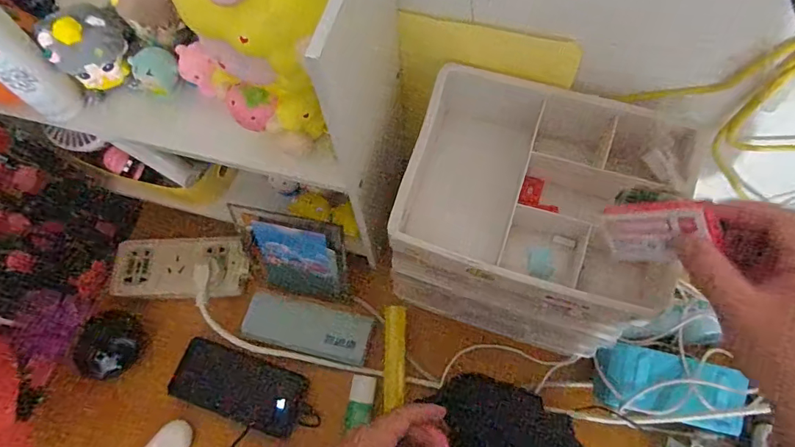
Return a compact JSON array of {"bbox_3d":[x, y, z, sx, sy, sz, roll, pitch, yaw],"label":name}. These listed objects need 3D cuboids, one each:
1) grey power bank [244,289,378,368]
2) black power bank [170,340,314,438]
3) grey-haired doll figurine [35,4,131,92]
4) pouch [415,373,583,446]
[{"bbox_3d":[-0.110,0.128,0.575,0.155,0.011,0.060,13,68,8],"label":"grey power bank"},{"bbox_3d":[-0.192,0.196,0.564,0.163,0.011,0.072,16,68,9],"label":"black power bank"},{"bbox_3d":[-0.288,-0.170,0.433,0.069,0.075,0.054,-41,71,-14],"label":"grey-haired doll figurine"},{"bbox_3d":[0.120,0.240,0.519,0.166,0.029,0.109,28,71,14],"label":"pouch"}]

